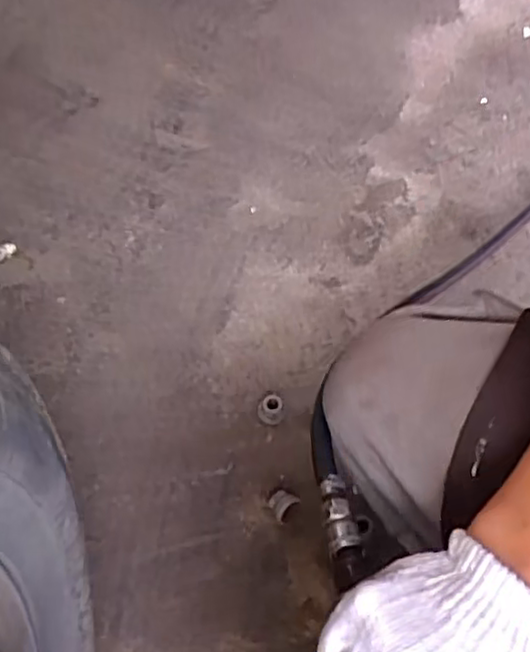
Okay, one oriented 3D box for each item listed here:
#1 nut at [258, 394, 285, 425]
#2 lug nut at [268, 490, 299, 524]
[{"bbox_3d":[0.006,0.094,0.770,0.028,0.026,0.028,-6,59,-1],"label":"nut"},{"bbox_3d":[0.016,0.182,0.711,0.027,0.029,0.028,-41,65,-19],"label":"lug nut"}]

